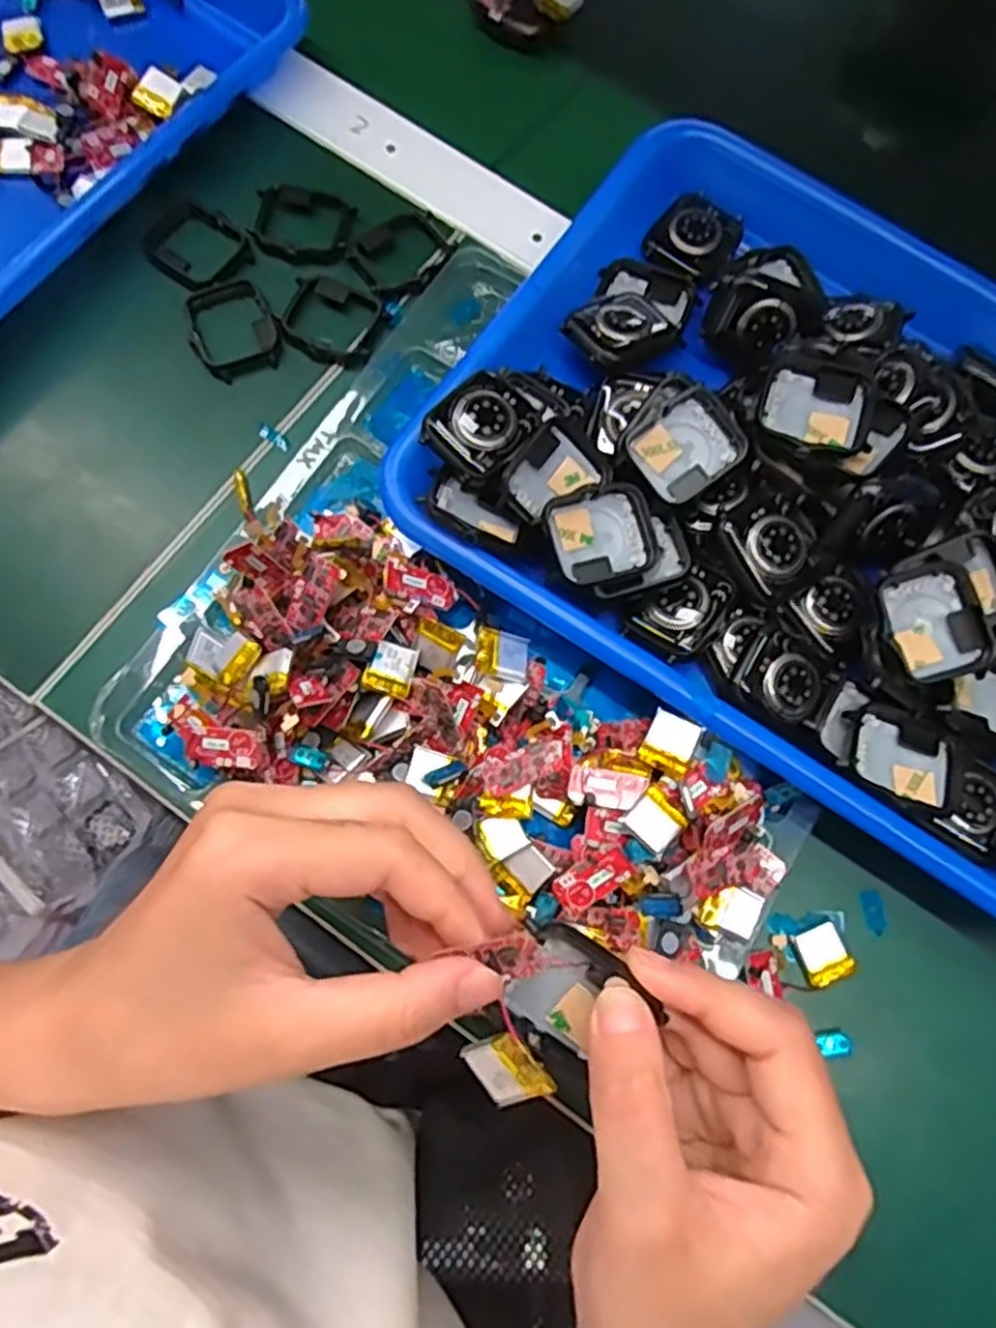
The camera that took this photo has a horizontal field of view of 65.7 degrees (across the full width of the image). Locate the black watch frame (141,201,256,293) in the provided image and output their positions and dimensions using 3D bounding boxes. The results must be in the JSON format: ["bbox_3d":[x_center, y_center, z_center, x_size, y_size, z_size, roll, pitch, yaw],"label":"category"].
[{"bbox_3d":[-0.142,-0.196,0.364,0.050,0.007,0.038,40,78,12],"label":"black watch frame"}]

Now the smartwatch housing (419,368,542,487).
[{"bbox_3d":[-0.006,-0.093,0.301,0.035,0.007,0.041,41,81,2],"label":"smartwatch housing"}]

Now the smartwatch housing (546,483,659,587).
[{"bbox_3d":[0.041,-0.050,0.300,0.040,0.010,0.035,-18,84,-9],"label":"smartwatch housing"}]

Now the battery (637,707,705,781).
[{"bbox_3d":[0.064,0.030,0.287,0.018,0.007,0.021,28,76,9],"label":"battery"}]

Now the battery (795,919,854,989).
[{"bbox_3d":[0.125,0.111,0.295,0.018,0.004,0.020,-21,74,-5],"label":"battery"}]

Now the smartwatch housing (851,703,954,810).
[{"bbox_3d":[0.153,0.034,0.290,0.038,0.011,0.034,25,76,9],"label":"smartwatch housing"}]

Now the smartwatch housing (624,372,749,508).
[{"bbox_3d":[0.073,-0.087,0.306,0.042,0.011,0.042,44,93,2],"label":"smartwatch housing"}]

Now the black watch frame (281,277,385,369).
[{"bbox_3d":[-0.076,-0.158,0.355,0.042,0.010,0.039,22,75,8],"label":"black watch frame"}]

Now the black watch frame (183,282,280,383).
[{"bbox_3d":[-0.120,-0.151,0.350,0.036,0.009,0.045,-24,74,-5],"label":"black watch frame"}]

